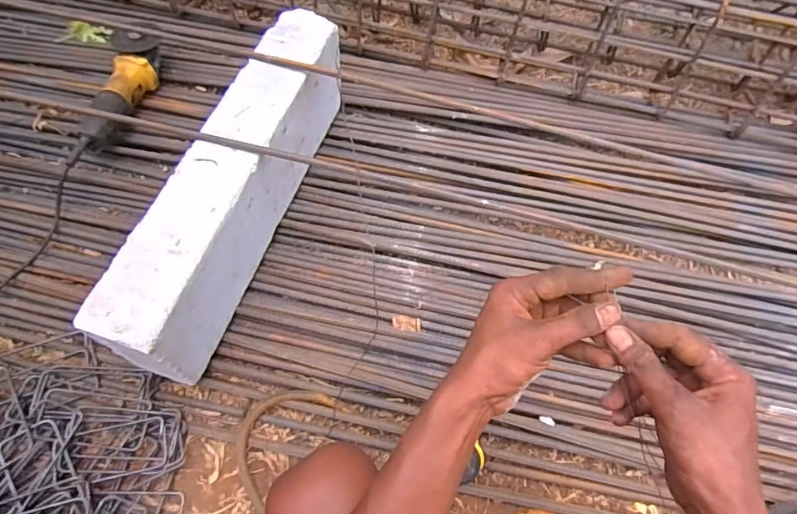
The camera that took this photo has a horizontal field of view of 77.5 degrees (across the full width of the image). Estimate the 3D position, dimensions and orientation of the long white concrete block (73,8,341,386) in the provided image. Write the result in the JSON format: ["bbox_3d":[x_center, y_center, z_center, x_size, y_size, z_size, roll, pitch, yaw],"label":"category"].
[{"bbox_3d":[-0.235,-0.116,0.761,0.120,0.182,0.581,20,64,7],"label":"long white concrete block"}]

